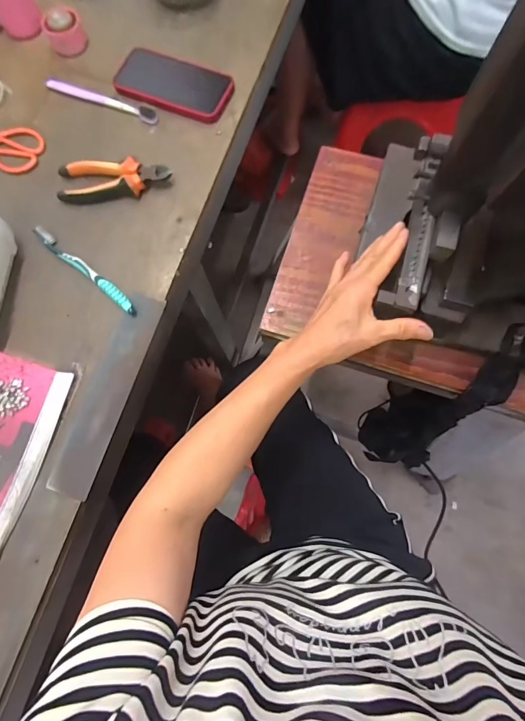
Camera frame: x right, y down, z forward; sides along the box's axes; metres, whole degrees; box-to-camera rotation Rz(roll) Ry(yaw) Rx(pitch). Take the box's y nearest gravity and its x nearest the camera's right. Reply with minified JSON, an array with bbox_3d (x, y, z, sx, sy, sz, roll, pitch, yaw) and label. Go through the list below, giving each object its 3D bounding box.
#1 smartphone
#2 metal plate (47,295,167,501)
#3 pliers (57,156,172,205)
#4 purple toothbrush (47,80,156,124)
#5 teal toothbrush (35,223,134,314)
[{"bbox_3d":[-0.129,-0.402,0.533,0.171,0.013,0.086,21,78,4],"label":"smartphone"},{"bbox_3d":[-0.183,0.036,0.437,0.050,0.006,0.244,18,78,3],"label":"metal plate"},{"bbox_3d":[-0.200,-0.244,0.493,0.149,0.029,0.046,-2,77,-1],"label":"pliers"},{"bbox_3d":[-0.233,-0.379,0.535,0.176,0.007,0.019,22,78,4],"label":"purple toothbrush"},{"bbox_3d":[-0.228,-0.117,0.466,0.180,0.018,0.016,39,80,8],"label":"teal toothbrush"}]

